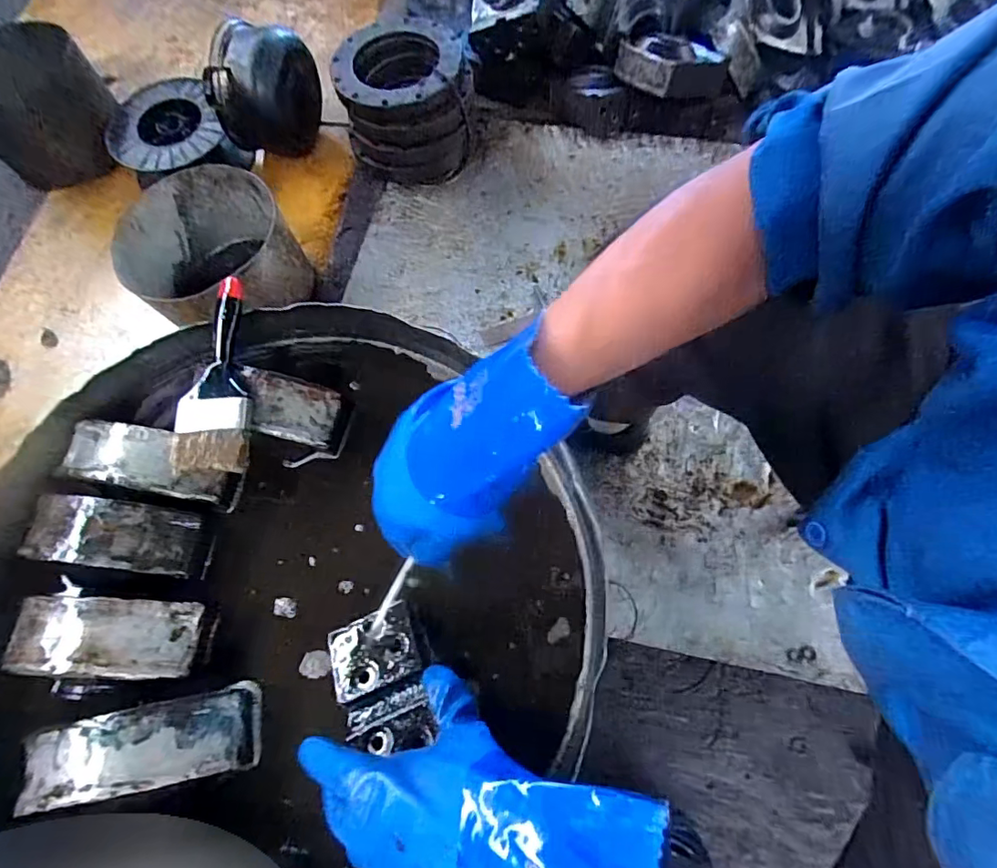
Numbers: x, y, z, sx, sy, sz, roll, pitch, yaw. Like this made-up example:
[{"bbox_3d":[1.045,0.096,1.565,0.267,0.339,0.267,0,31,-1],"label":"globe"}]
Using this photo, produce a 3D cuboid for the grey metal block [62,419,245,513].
[{"bbox_3d":[-0.335,0.028,0.507,0.159,0.043,0.057,9,70,5],"label":"grey metal block"}]

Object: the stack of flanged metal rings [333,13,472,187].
[{"bbox_3d":[-0.192,-0.700,1.109,0.261,0.187,0.293,-10,69,-2],"label":"stack of flanged metal rings"}]

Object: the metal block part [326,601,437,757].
[{"bbox_3d":[-0.095,0.198,0.424,0.079,0.030,0.103,-22,70,-6],"label":"metal block part"}]

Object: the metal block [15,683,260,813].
[{"bbox_3d":[-0.296,0.258,0.430,0.172,0.061,0.065,-10,69,-2],"label":"metal block"}]

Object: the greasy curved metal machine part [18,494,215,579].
[{"bbox_3d":[-0.354,0.095,0.485,0.158,0.046,0.060,6,69,4],"label":"greasy curved metal machine part"}]

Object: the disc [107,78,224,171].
[{"bbox_3d":[-0.704,-0.645,1.090,0.216,0.040,0.221,-1,69,2],"label":"disc"}]

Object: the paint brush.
[{"bbox_3d":[-0.273,-0.061,0.504,0.067,0.028,0.196,-4,70,-1],"label":"paint brush"}]

